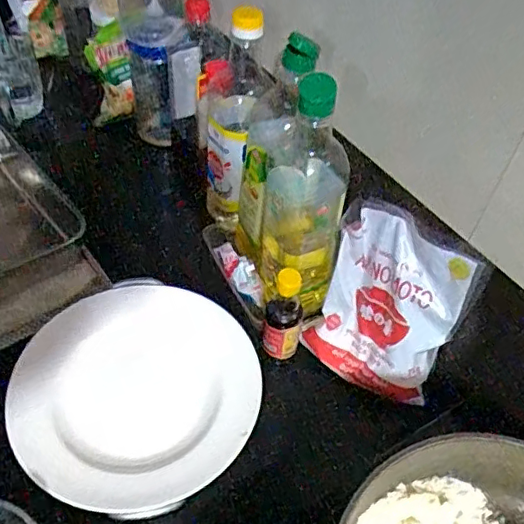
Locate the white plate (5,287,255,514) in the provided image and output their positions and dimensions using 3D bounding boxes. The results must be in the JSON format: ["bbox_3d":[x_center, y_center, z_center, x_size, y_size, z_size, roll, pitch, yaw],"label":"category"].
[{"bbox_3d":[-0.110,0.110,0.501,0.205,0.021,0.212,3,49,-4],"label":"white plate"}]

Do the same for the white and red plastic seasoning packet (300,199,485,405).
[{"bbox_3d":[0.130,0.044,0.584,0.141,0.192,0.031,32,30,28],"label":"white and red plastic seasoning packet"}]

